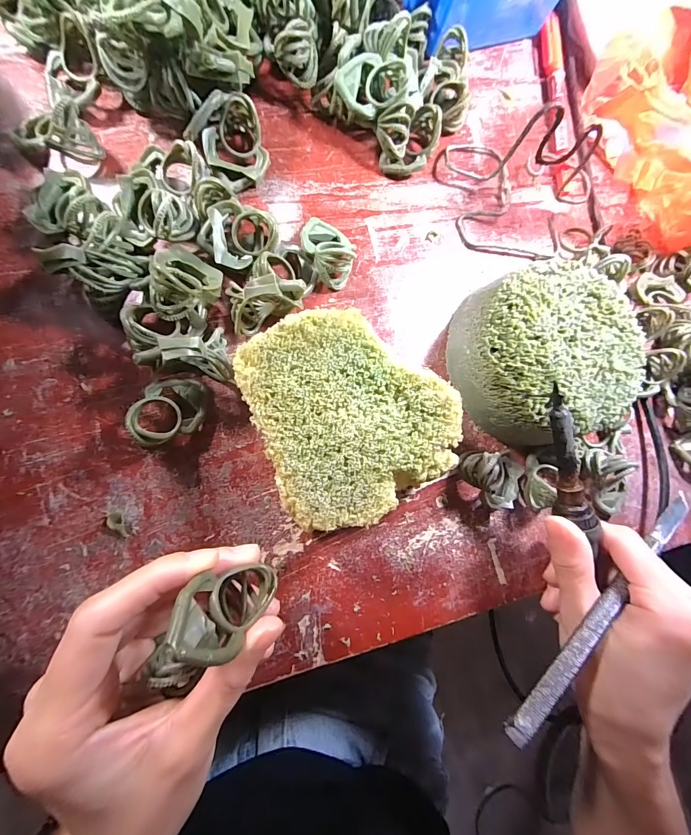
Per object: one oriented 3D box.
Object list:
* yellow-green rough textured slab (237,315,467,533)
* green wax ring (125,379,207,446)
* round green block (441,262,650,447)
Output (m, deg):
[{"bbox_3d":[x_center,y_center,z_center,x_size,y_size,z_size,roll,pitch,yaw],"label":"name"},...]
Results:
[{"bbox_3d":[0.002,-0.004,0.176,0.102,0.040,0.101,-22,90,-12],"label":"yellow-green rough textured slab"},{"bbox_3d":[-0.088,-0.004,0.169,0.027,0.029,0.034,9,84,-10],"label":"green wax ring"},{"bbox_3d":[0.119,-0.039,0.209,0.101,0.050,0.096,1,85,-11],"label":"round green block"}]

